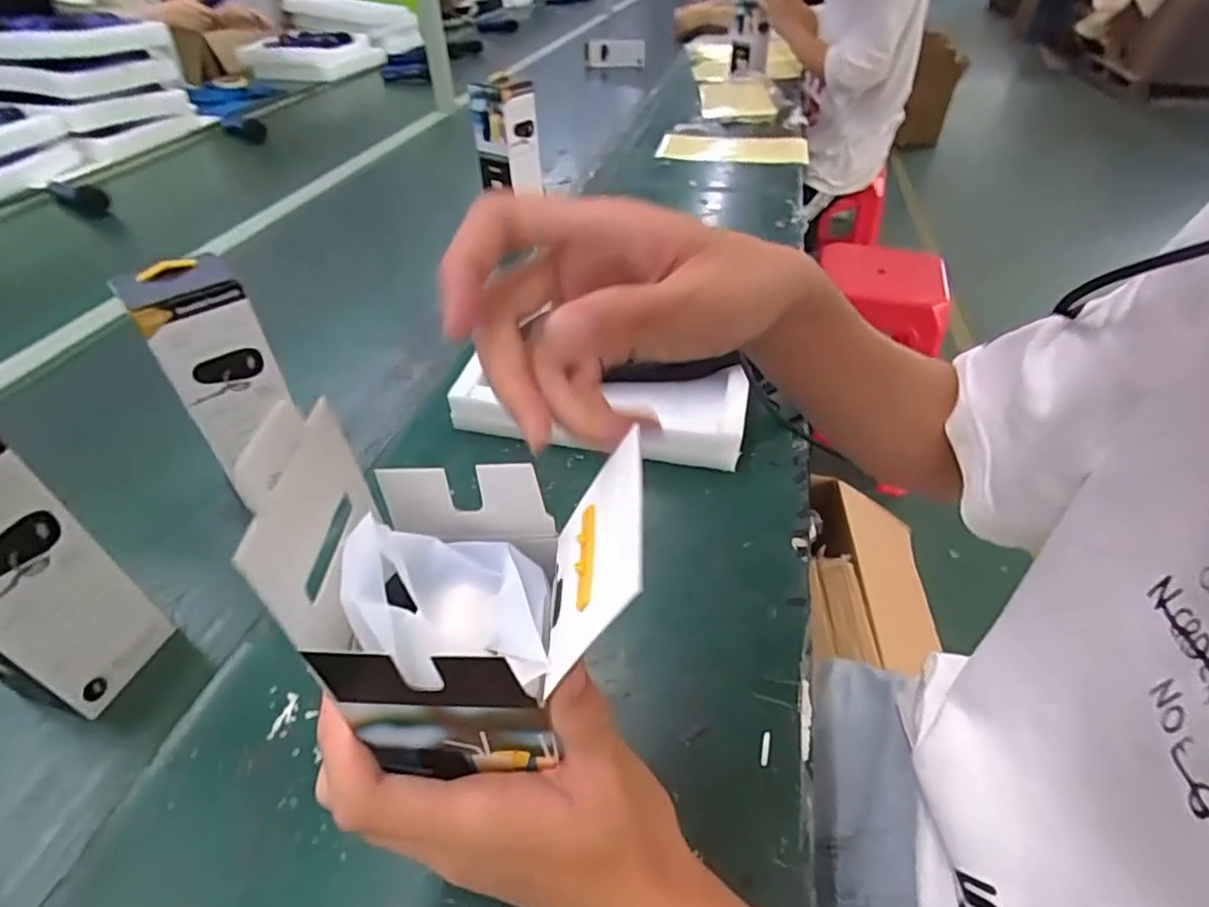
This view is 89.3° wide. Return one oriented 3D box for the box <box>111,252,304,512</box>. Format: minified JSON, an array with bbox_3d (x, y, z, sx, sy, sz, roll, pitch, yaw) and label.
[{"bbox_3d":[-0.313,-0.054,0.517,0.077,0.207,0.049,-33,48,-27],"label":"box"}]

